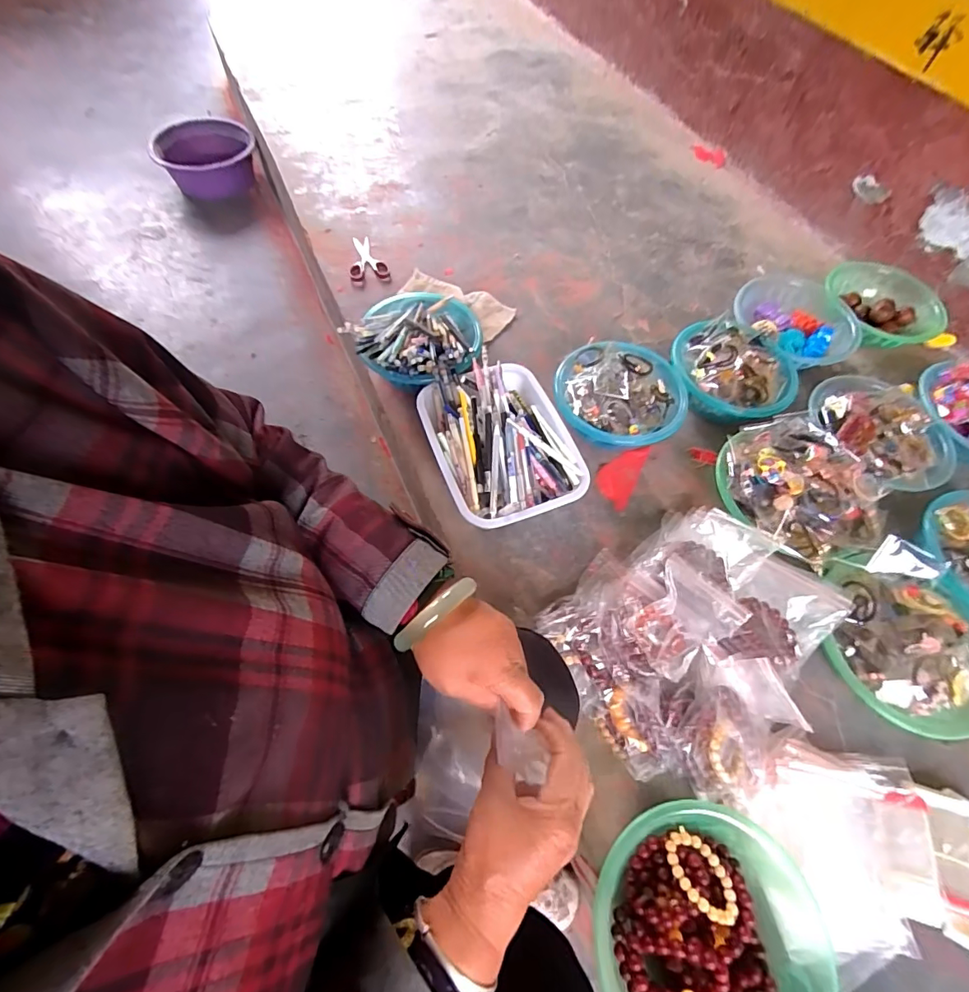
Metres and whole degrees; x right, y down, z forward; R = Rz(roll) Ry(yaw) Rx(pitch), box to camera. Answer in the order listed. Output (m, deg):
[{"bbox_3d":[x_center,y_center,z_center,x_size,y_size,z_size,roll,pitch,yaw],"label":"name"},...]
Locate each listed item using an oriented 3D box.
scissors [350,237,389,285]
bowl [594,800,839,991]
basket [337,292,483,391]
[{"bbox_3d":[-0.264,-0.527,1.078,0.082,0.016,0.153,-12,63,-9],"label":"scissors"},{"bbox_3d":[0.236,0.477,0.524,0.245,0.066,0.241,1,62,-2],"label":"bowl"},{"bbox_3d":[-0.117,-0.294,0.900,0.231,0.109,0.239,14,62,5],"label":"basket"}]

